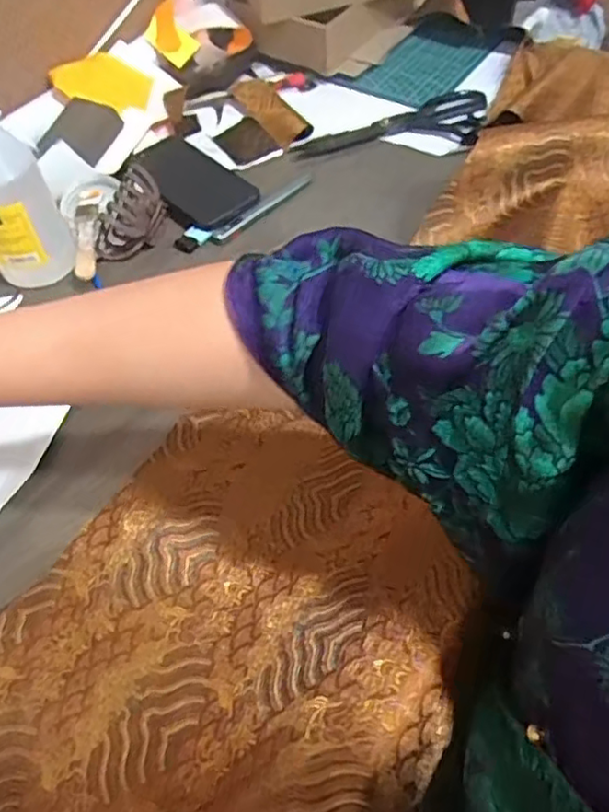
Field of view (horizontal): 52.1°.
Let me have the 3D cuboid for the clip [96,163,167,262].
[{"bbox_3d":[-0.173,-0.194,0.633,0.049,0.060,0.085,16,57,14],"label":"clip"}]

